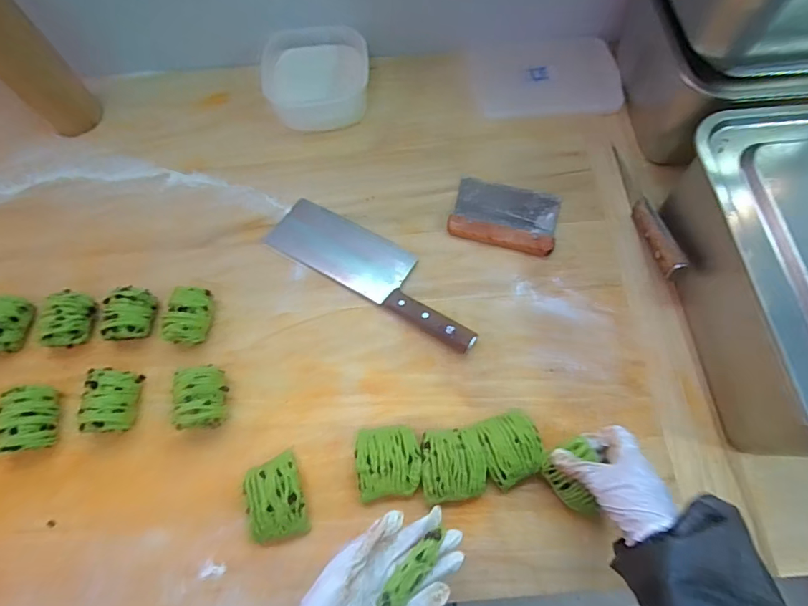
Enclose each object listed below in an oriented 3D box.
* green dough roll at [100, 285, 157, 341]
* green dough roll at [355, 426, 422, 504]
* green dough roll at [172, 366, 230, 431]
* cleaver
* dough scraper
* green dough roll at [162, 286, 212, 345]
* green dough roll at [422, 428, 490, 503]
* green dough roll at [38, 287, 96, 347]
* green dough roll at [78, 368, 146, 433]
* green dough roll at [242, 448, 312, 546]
[{"bbox_3d":[-0.351,0.015,0.567,0.053,0.046,0.068,2,69,2],"label":"green dough roll"},{"bbox_3d":[-0.017,0.180,0.503,0.071,0.032,0.074,-7,69,-1],"label":"green dough roll"},{"bbox_3d":[-0.239,0.112,0.524,0.060,0.049,0.073,-11,69,-3],"label":"green dough roll"},{"bbox_3d":[-0.037,-0.049,0.596,0.315,0.022,0.090,29,73,12],"label":"cleaver"},{"bbox_3d":[0.143,-0.126,0.626,0.144,0.018,0.106,16,71,7],"label":"dough scraper"},{"bbox_3d":[-0.275,0.017,0.565,0.050,0.044,0.073,2,69,2],"label":"green dough roll"},{"bbox_3d":[0.056,0.181,0.499,0.069,0.031,0.074,-4,69,0],"label":"green dough roll"},{"bbox_3d":[-0.429,0.020,0.563,0.054,0.044,0.073,0,69,2],"label":"green dough roll"},{"bbox_3d":[-0.349,0.116,0.526,0.056,0.045,0.073,4,70,3],"label":"green dough roll"},{"bbox_3d":[-0.142,0.214,0.490,0.060,0.035,0.085,-14,70,-3],"label":"green dough roll"}]

